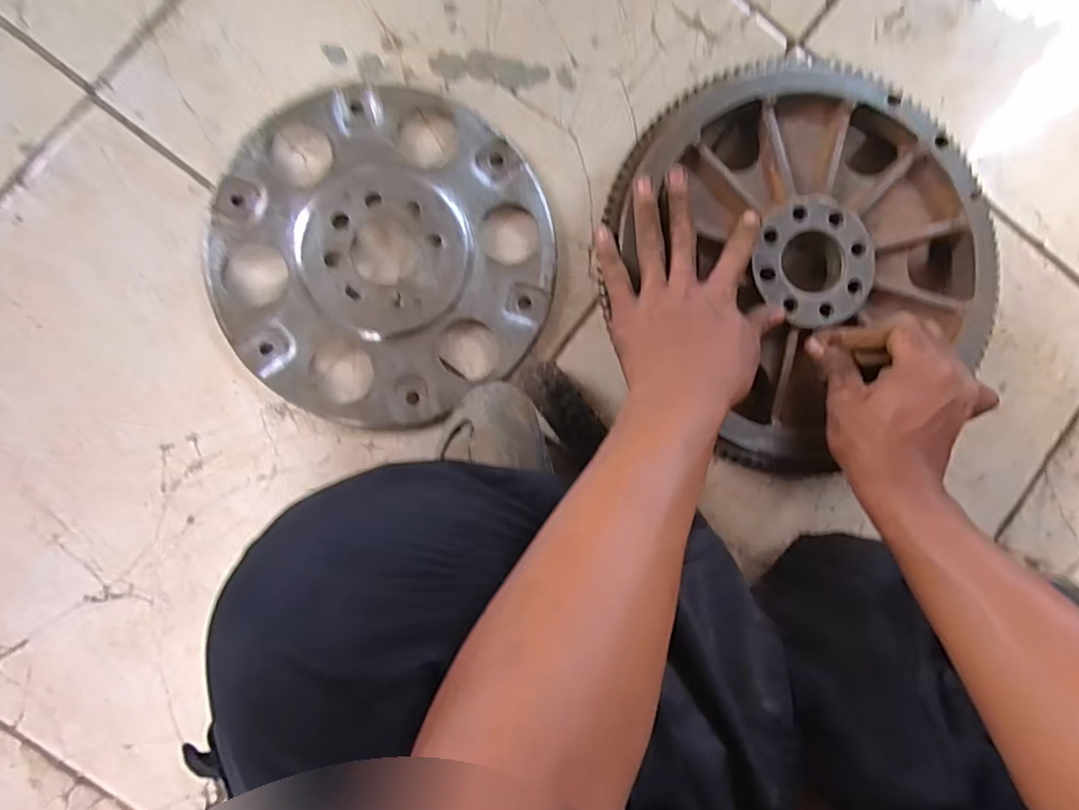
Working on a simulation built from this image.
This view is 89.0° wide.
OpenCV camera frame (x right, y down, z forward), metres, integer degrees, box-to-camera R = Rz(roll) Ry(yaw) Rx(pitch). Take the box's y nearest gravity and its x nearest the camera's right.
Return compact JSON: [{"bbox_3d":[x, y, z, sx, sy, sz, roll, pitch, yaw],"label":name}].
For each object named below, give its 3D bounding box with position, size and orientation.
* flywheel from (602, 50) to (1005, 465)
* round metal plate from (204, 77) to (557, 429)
[{"bbox_3d":[0.205,-0.125,0.443,0.271,0.054,0.281,-36,92,-5],"label":"flywheel"},{"bbox_3d":[-0.123,-0.123,0.431,0.253,0.011,0.264,0,88,-5],"label":"round metal plate"}]

